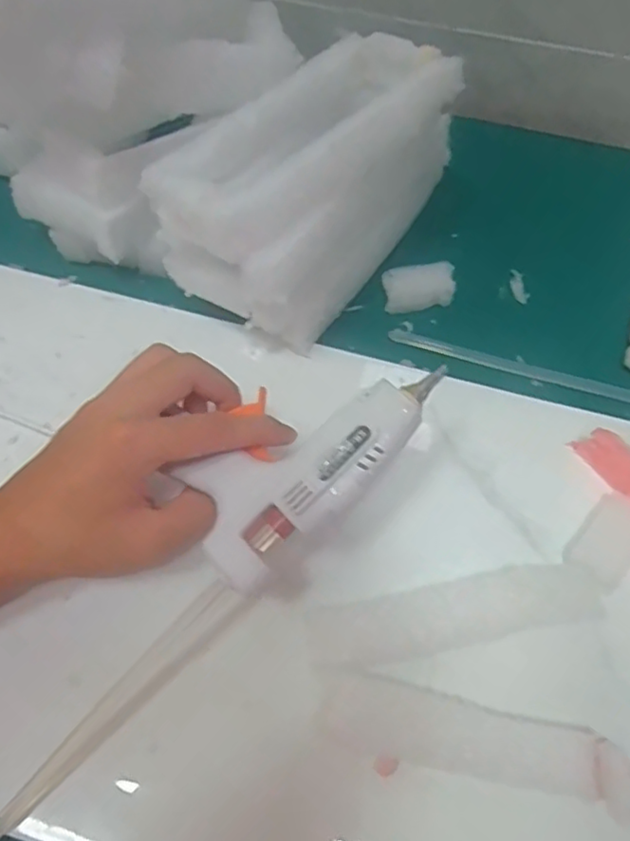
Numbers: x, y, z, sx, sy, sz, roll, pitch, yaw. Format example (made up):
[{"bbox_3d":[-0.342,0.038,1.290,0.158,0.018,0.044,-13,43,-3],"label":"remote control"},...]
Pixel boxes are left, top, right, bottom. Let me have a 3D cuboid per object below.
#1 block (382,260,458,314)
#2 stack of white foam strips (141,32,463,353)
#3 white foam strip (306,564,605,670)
[{"bbox_3d":[0.073,-0.092,0.445,0.050,0.020,0.026,-11,62,-8],"label":"block"},{"bbox_3d":[0.008,-0.156,0.409,0.095,0.114,0.224,36,66,16],"label":"stack of white foam strips"},{"bbox_3d":[0.073,0.102,0.334,0.150,0.009,0.032,-10,62,-7],"label":"white foam strip"}]

